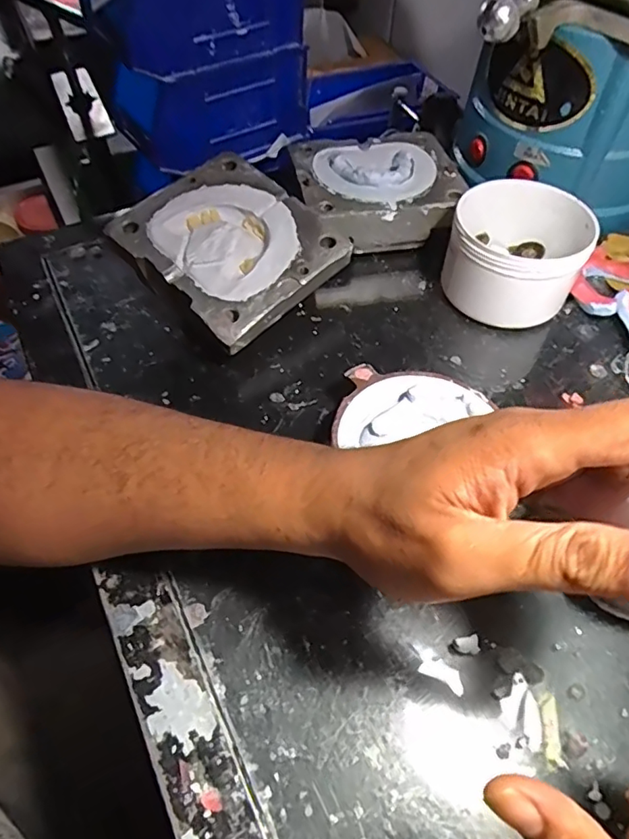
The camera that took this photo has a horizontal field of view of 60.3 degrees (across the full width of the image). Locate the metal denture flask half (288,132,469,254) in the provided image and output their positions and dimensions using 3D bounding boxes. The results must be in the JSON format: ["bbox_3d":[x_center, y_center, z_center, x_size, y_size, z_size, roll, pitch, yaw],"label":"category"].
[{"bbox_3d":[0.050,-0.188,0.439,0.125,0.037,0.110,-9,55,-8],"label":"metal denture flask half"}]

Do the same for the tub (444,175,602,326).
[{"bbox_3d":[0.146,-0.123,0.390,0.091,0.061,0.108,23,56,15],"label":"tub"}]

